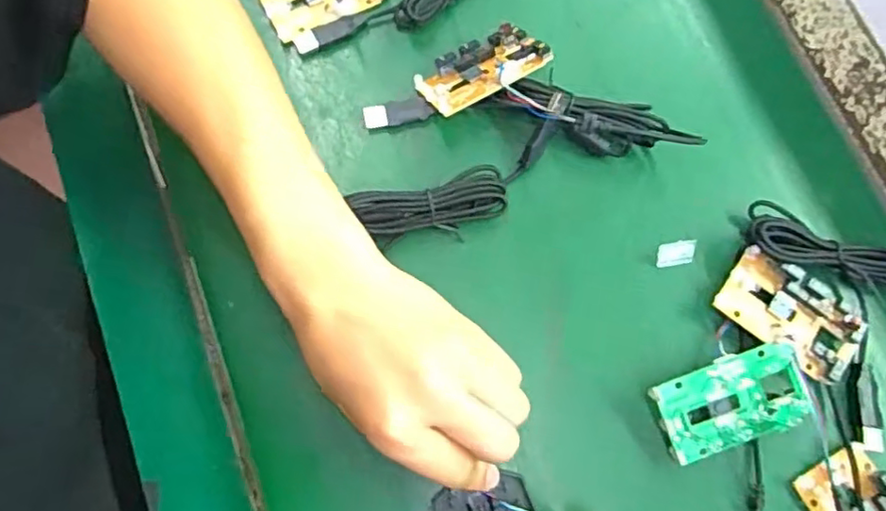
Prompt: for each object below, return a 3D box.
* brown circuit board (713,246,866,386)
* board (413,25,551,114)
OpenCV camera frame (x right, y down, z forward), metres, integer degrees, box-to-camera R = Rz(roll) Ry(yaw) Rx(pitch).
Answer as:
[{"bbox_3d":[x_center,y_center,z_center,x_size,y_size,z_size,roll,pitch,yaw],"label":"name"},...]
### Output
[{"bbox_3d":[0.196,0.034,0.355,0.079,0.019,0.044,34,77,8],"label":"brown circuit board"},{"bbox_3d":[0.024,-0.112,0.383,0.078,0.019,0.047,-24,56,-1],"label":"board"}]

